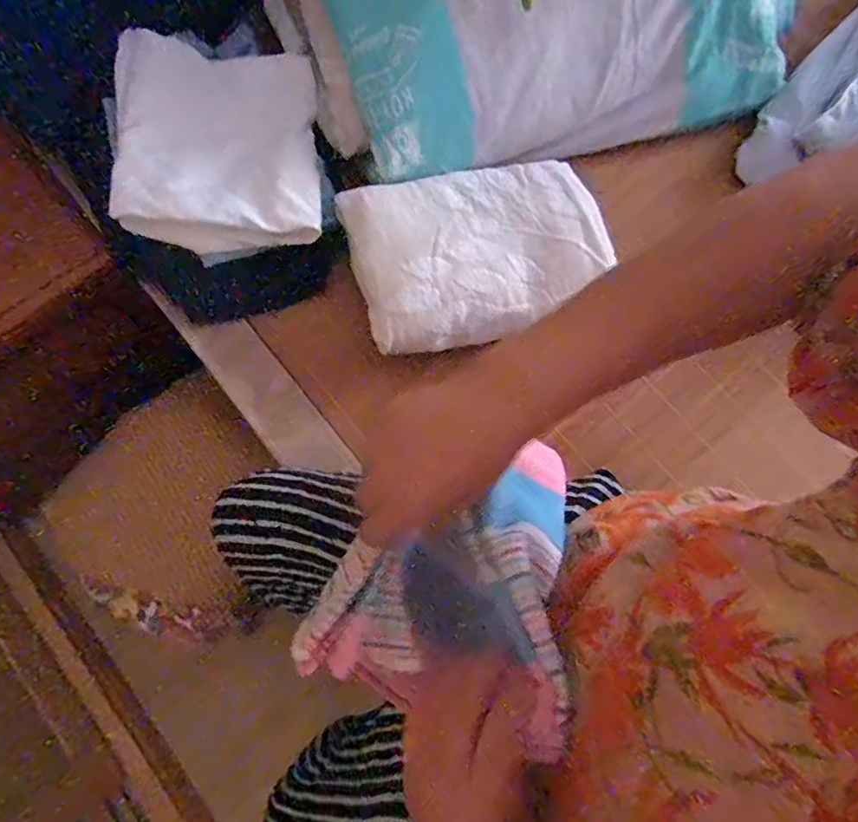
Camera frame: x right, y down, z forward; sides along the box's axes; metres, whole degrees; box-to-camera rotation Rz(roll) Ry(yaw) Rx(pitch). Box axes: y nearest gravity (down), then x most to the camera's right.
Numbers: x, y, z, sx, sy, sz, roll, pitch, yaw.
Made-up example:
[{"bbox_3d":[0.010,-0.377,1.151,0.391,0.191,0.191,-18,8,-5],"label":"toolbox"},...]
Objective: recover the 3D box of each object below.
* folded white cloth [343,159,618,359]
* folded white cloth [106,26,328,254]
[{"bbox_3d":[0.054,-0.177,0.546,0.261,0.034,0.192,-16,78,-5],"label":"folded white cloth"},{"bbox_3d":[-0.227,-0.294,0.563,0.209,0.047,0.257,-3,77,-2],"label":"folded white cloth"}]

